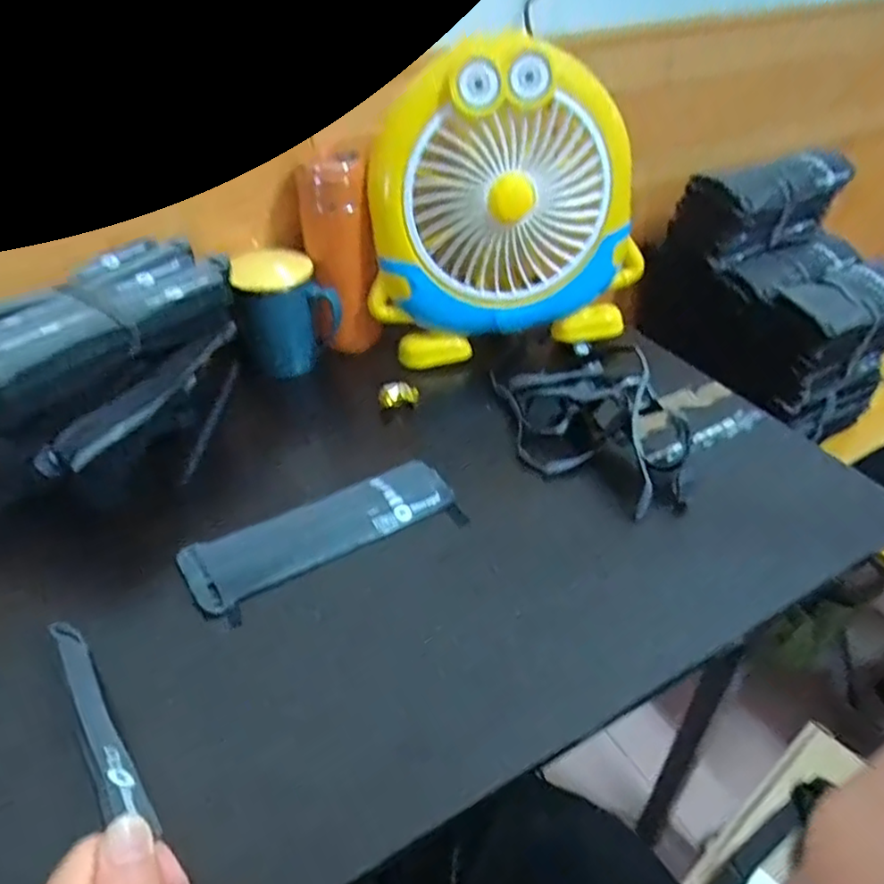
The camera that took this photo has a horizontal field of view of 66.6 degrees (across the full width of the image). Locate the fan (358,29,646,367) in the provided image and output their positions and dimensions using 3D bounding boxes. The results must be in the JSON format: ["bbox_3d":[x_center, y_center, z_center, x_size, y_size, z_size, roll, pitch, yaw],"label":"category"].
[{"bbox_3d":[0.057,-0.220,0.629,0.250,0.261,0.089,-6,41,-8],"label":"fan"}]

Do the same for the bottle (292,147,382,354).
[{"bbox_3d":[-0.098,-0.176,0.651,0.057,0.173,0.053,-17,43,-20],"label":"bottle"}]

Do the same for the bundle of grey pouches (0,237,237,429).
[{"bbox_3d":[-0.274,-0.092,0.539,0.117,0.065,0.228,28,47,29],"label":"bundle of grey pouches"}]

